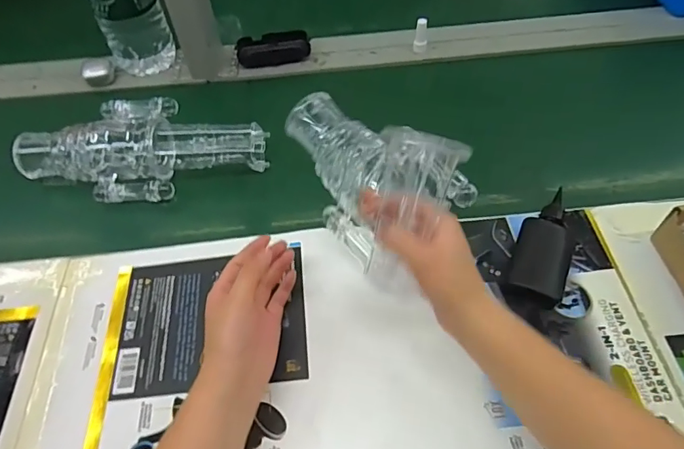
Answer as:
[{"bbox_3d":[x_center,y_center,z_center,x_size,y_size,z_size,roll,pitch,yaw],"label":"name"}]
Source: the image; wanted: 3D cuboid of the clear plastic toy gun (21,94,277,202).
[{"bbox_3d":[-0.242,-0.096,0.579,0.292,0.071,0.107,-2,54,1],"label":"clear plastic toy gun"}]

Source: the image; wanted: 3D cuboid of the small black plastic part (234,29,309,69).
[{"bbox_3d":[-0.104,-0.271,0.736,0.109,0.029,0.047,-5,54,-1],"label":"small black plastic part"}]

